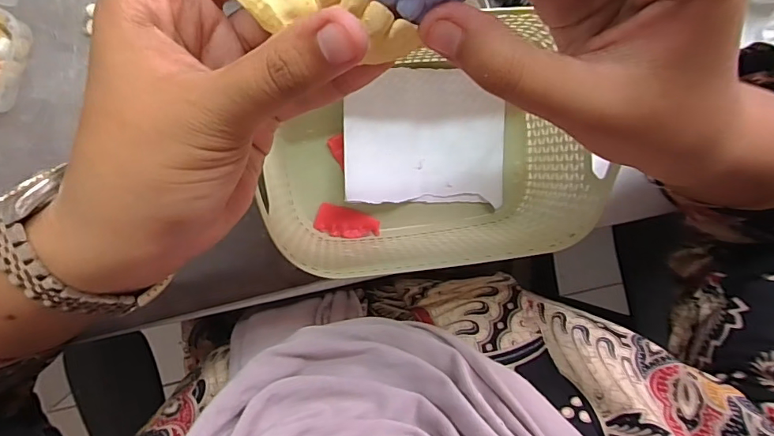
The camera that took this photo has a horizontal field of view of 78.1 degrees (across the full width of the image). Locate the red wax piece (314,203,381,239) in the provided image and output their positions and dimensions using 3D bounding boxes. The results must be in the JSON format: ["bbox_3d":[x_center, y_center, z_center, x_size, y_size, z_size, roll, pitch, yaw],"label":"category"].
[{"bbox_3d":[-0.024,0.004,0.294,0.039,0.004,0.017,15,93,-8],"label":"red wax piece"}]

